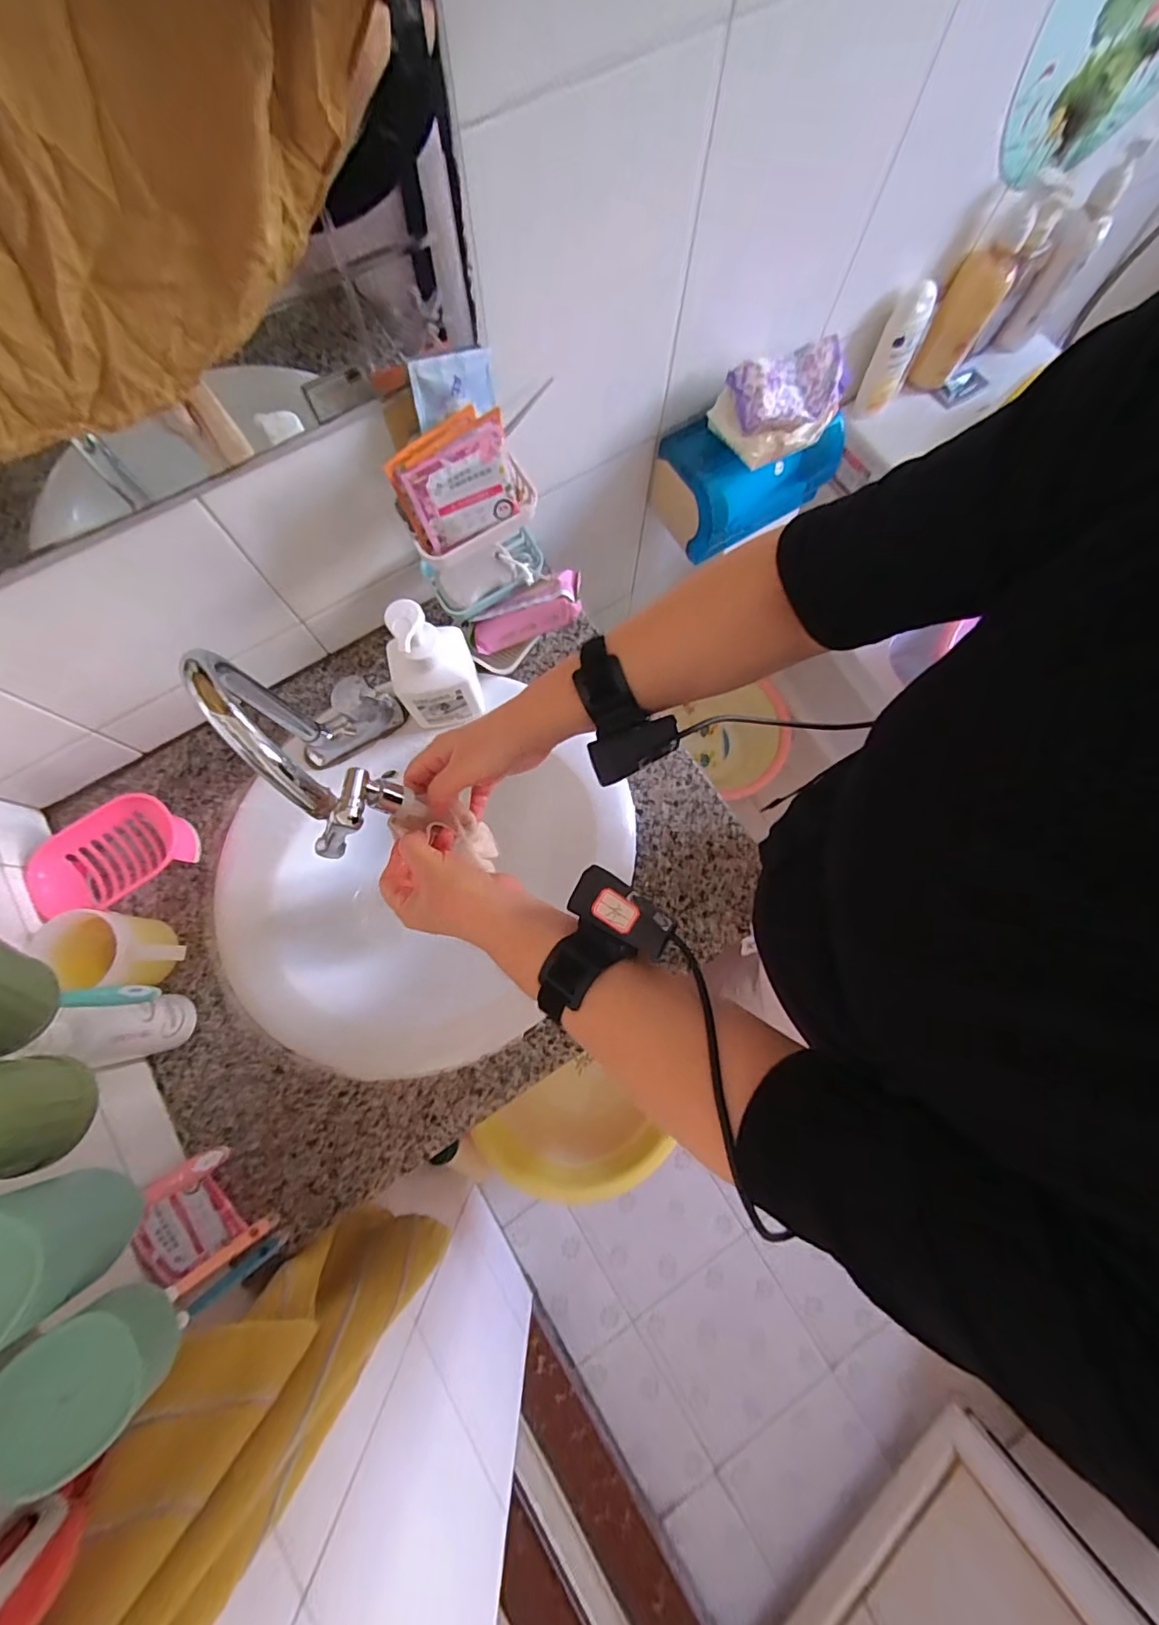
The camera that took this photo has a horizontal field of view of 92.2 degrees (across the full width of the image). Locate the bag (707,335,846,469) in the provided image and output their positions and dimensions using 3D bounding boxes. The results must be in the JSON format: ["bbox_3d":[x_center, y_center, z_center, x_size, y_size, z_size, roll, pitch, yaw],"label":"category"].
[{"bbox_3d":[0.248,-0.499,0.672,0.145,0.066,0.095,-28,78,-8],"label":"bag"}]

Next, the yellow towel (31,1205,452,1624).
[{"bbox_3d":[-0.241,0.469,0.414,0.133,0.619,0.110,25,77,5],"label":"yellow towel"}]

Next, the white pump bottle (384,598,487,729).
[{"bbox_3d":[-0.159,-0.158,0.607,0.085,0.190,0.075,-14,77,-5],"label":"white pump bottle"}]

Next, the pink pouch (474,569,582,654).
[{"bbox_3d":[-0.063,-0.237,0.670,0.143,0.032,0.053,-22,77,14],"label":"pink pouch"}]

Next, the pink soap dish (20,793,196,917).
[{"bbox_3d":[-0.516,0.049,0.622,0.144,0.061,0.096,-41,80,-10],"label":"pink soap dish"}]

